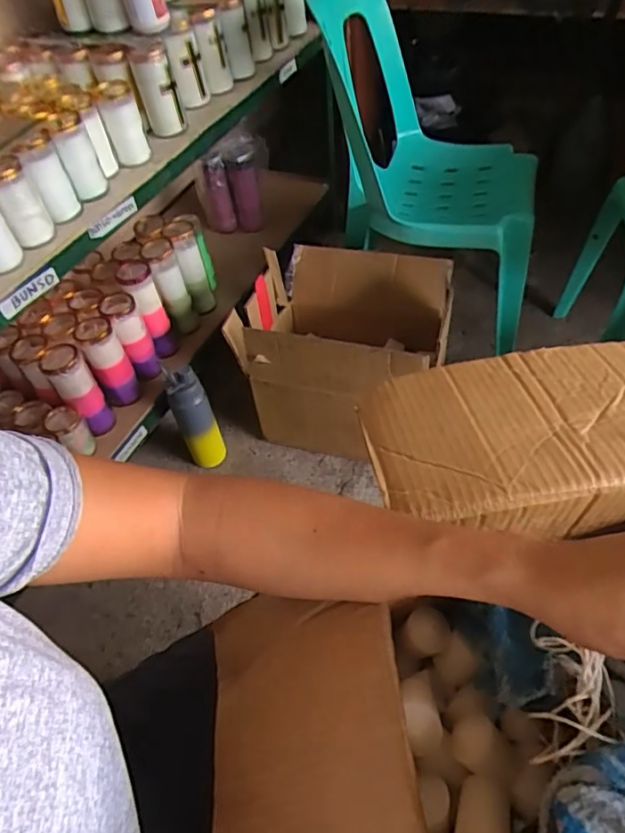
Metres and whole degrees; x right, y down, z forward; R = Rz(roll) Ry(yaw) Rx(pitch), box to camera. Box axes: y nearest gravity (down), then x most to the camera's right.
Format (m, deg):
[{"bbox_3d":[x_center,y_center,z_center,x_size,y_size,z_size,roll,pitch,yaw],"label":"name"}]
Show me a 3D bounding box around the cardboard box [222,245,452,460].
[{"bbox_3d":[0.069,-0.175,1.215,0.418,0.260,0.369,12,52,16],"label":"cardboard box"}]

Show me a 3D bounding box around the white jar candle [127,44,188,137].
[{"bbox_3d":[-0.289,-0.608,1.043,0.070,0.141,0.067,-18,50,-9],"label":"white jar candle"}]

